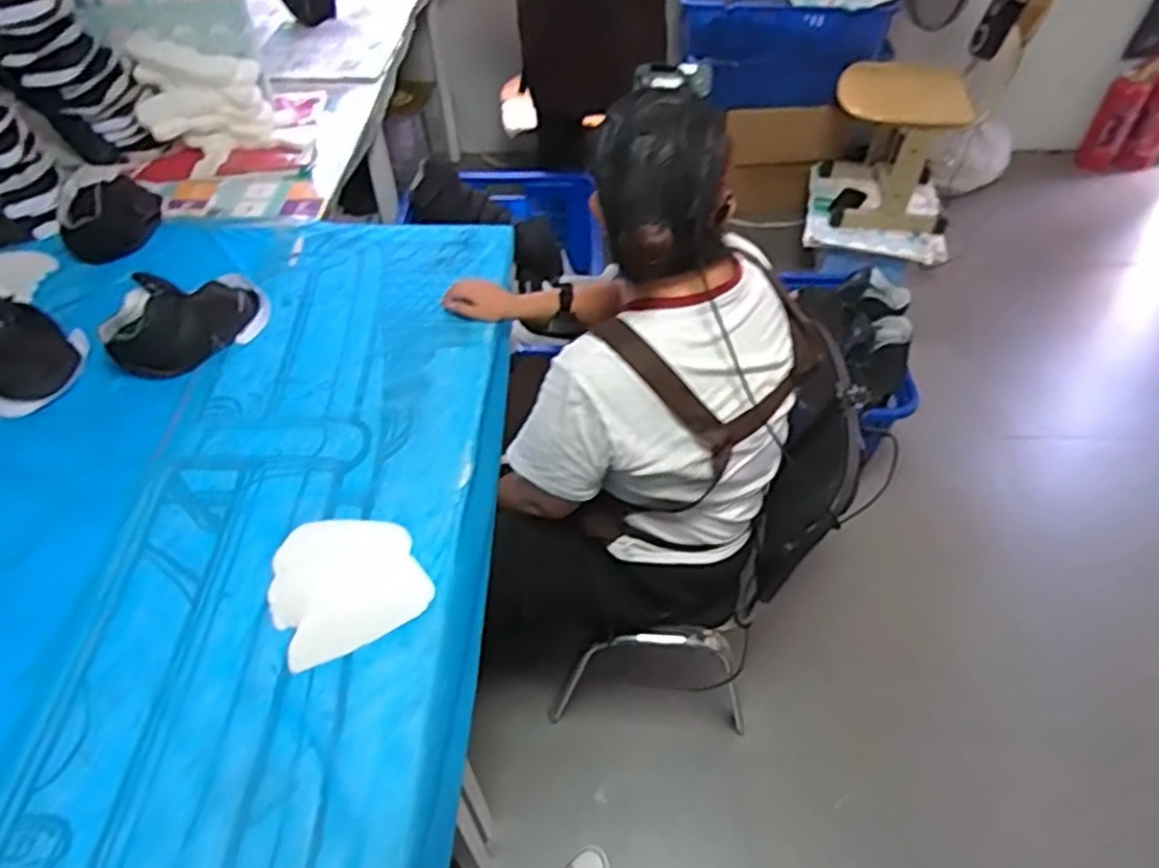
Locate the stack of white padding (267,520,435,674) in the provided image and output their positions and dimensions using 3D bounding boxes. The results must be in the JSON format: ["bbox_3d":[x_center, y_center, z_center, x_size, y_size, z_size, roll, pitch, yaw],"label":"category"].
[{"bbox_3d":[-0.322,0.203,1.060,0.197,0.027,0.201,-21,53,-18],"label":"stack of white padding"}]

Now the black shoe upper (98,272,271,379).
[{"bbox_3d":[-0.682,-0.210,1.342,0.125,0.133,0.274,32,56,24],"label":"black shoe upper"}]

